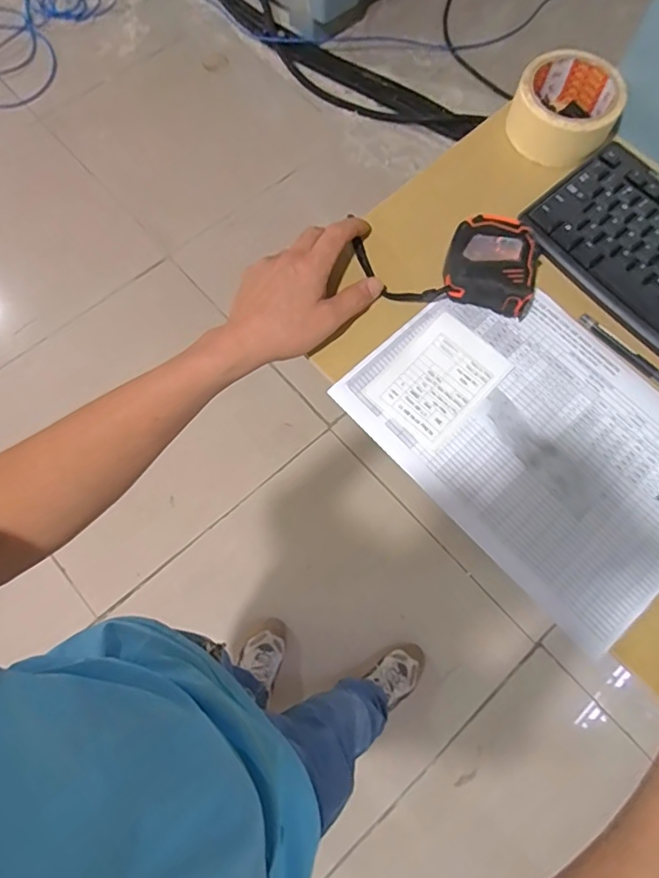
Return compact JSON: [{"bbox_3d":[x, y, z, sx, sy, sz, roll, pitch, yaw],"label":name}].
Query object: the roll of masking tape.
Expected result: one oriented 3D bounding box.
[{"bbox_3d":[0.226,-0.316,0.515,0.096,0.047,0.096,0,70,-1],"label":"roll of masking tape"}]

